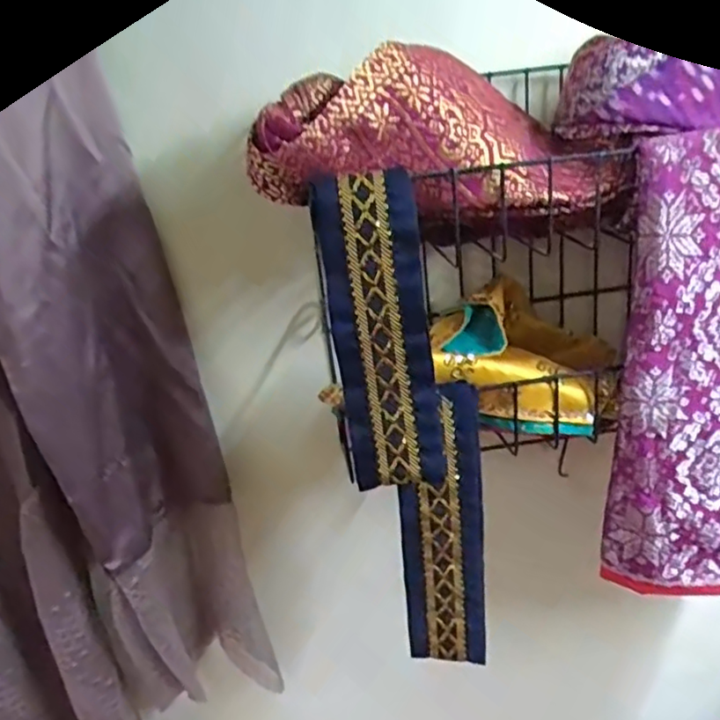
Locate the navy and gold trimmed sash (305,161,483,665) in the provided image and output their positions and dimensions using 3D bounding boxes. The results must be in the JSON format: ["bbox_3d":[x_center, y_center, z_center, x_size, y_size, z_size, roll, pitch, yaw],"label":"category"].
[{"bbox_3d":[0.028,0.046,0.357,0.082,0.291,0.034,-7,18,-8],"label":"navy and gold trimmed sash"}]

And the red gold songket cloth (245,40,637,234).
[{"bbox_3d":[0.047,-0.123,0.346,0.210,0.097,0.057,6,16,-13],"label":"red gold songket cloth"}]

